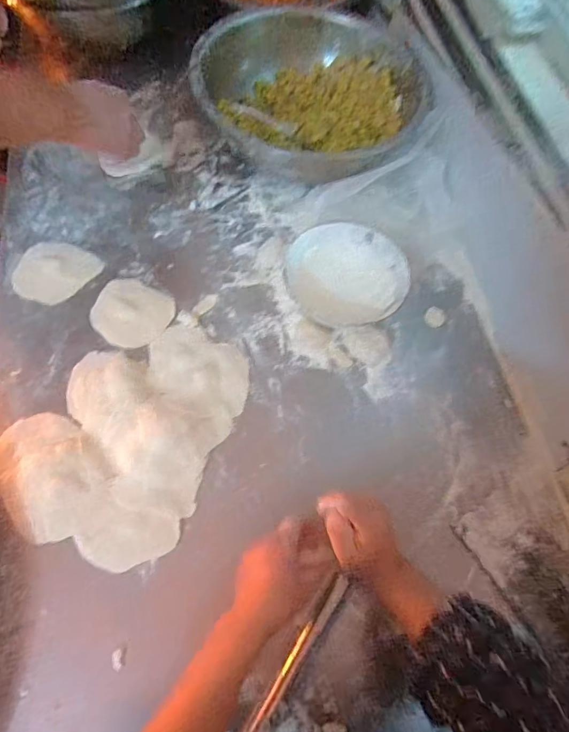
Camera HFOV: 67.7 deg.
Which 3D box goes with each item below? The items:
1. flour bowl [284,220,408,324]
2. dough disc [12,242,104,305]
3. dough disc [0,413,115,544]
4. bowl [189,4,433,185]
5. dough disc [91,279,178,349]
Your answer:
[{"bbox_3d":[0.088,-0.129,0.624,0.175,0.054,0.156,26,66,8],"label":"flour bowl"},{"bbox_3d":[-0.342,-0.140,0.625,0.108,0.004,0.104,1,65,-3],"label":"dough disc"},{"bbox_3d":[-0.277,0.124,0.503,0.112,0.015,0.158,-37,72,-18],"label":"dough disc"},{"bbox_3d":[0.050,-0.464,0.739,0.363,0.121,0.342,1,65,-3],"label":"bowl"},{"bbox_3d":[-0.220,-0.078,0.607,0.114,0.007,0.097,28,66,9],"label":"dough disc"}]

